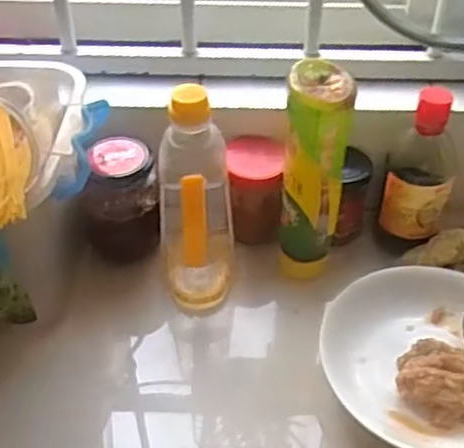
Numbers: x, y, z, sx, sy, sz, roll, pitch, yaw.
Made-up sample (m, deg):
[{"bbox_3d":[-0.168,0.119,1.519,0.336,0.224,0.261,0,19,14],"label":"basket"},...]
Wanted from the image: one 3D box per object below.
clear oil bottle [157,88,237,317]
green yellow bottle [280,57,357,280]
[{"bbox_3d":[-0.034,-0.017,0.615,0.067,0.212,0.062,0,43,-1],"label":"clear oil bottle"},{"bbox_3d":[0.076,-0.033,0.628,0.054,0.230,0.060,7,43,6],"label":"green yellow bottle"}]

